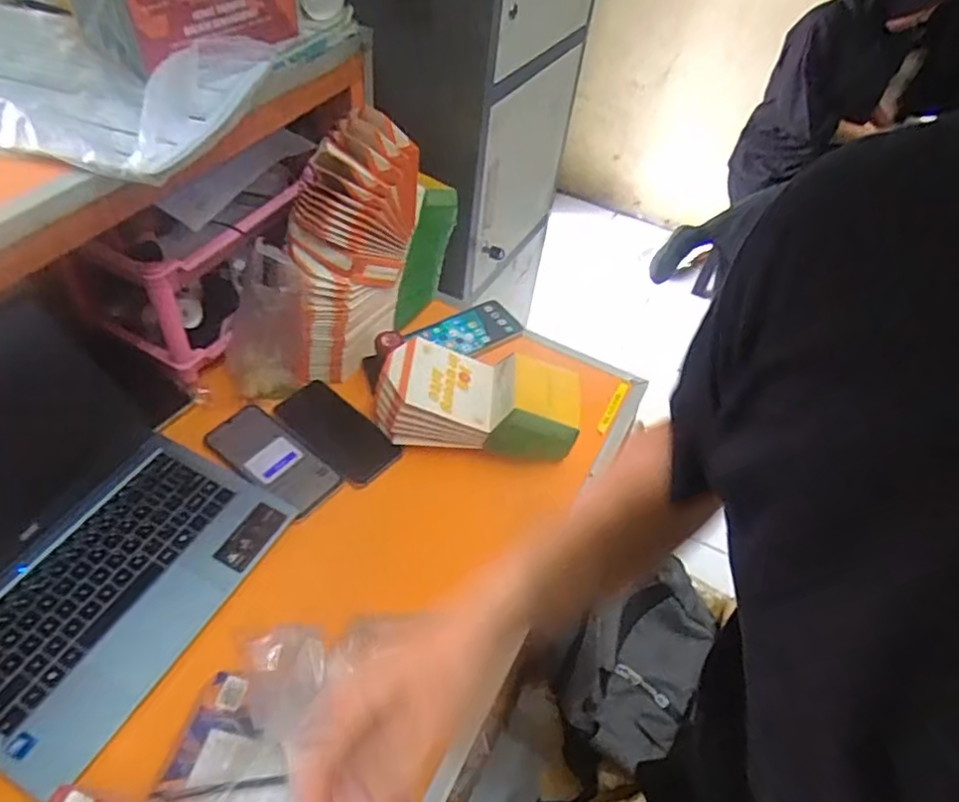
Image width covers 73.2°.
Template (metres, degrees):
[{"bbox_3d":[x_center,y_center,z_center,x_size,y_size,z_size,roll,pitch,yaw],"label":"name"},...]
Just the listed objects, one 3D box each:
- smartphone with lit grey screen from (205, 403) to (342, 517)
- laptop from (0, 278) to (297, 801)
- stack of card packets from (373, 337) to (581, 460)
[{"bbox_3d":[-0.247,0.068,0.763,0.169,0.015,0.073,36,54,22],"label":"smartphone with lit grey screen"},{"bbox_3d":[-0.434,0.106,0.621,0.377,0.146,0.338,28,52,17],"label":"laptop"},{"bbox_3d":[0.000,0.005,0.795,0.250,0.108,0.111,3,49,-4],"label":"stack of card packets"}]

